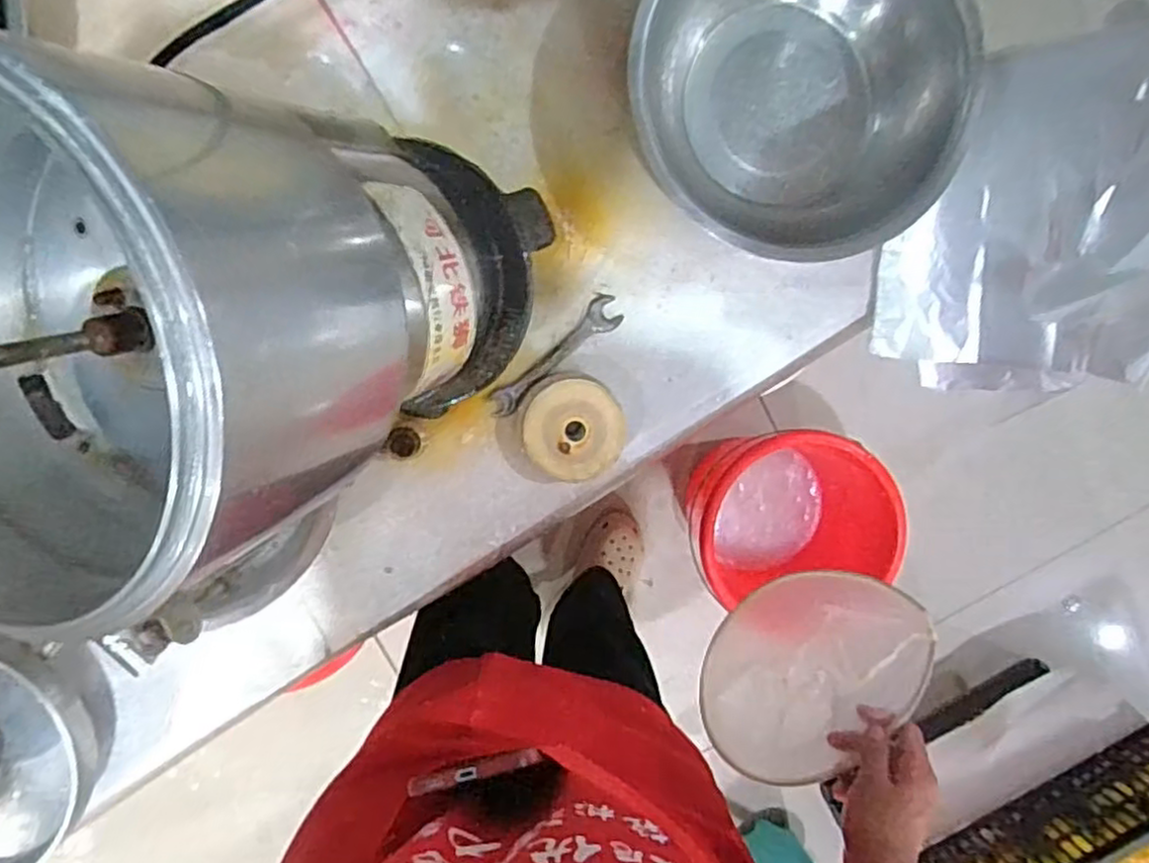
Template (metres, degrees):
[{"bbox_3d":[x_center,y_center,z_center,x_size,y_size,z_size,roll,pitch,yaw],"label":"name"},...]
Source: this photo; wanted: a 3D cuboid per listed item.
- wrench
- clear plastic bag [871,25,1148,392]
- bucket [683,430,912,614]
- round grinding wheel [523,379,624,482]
[{"bbox_3d":[-0.019,-0.075,0.706,0.156,0.006,0.034,-40,99,0],"label":"wrench"},{"bbox_3d":[0.420,-0.169,0.596,0.183,0.286,0.258,21,94,-8],"label":"clear plastic bag"},{"bbox_3d":[0.321,0.127,1.144,0.302,0.250,0.274,-5,97,-5],"label":"bucket"},{"bbox_3d":[-0.001,-0.001,0.705,0.096,0.023,0.097,10,96,-7],"label":"round grinding wheel"}]

